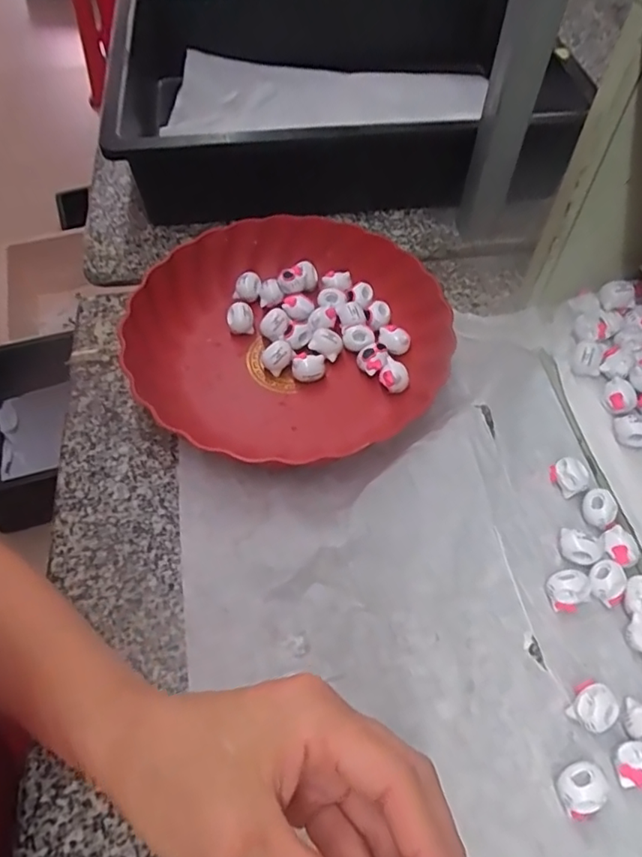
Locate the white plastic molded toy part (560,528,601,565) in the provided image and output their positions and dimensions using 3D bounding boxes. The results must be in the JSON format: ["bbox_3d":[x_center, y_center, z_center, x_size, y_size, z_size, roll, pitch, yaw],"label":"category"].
[{"bbox_3d":[0.169,0.078,0.367,0.024,0.020,0.017,25,61,15],"label":"white plastic molded toy part"}]

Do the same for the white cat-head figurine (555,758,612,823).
[{"bbox_3d":[0.138,0.189,0.293,0.025,0.019,0.023,0,57,0],"label":"white cat-head figurine"}]

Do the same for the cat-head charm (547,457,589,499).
[{"bbox_3d":[0.178,0.034,0.397,0.018,0.019,0.026,-22,60,-14],"label":"cat-head charm"}]

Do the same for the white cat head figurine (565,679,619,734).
[{"bbox_3d":[0.153,0.157,0.316,0.022,0.019,0.024,0,57,0],"label":"white cat head figurine"}]

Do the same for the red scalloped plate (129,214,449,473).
[{"bbox_3d":[-0.026,-0.081,0.451,0.238,0.040,0.222,0,57,0],"label":"red scalloped plate"}]

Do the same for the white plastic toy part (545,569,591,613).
[{"bbox_3d":[0.155,0.102,0.352,0.025,0.019,0.023,0,57,0],"label":"white plastic toy part"}]

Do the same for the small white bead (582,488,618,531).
[{"bbox_3d":[0.190,0.055,0.383,0.021,0.019,0.022,0,57,0],"label":"small white bead"}]

